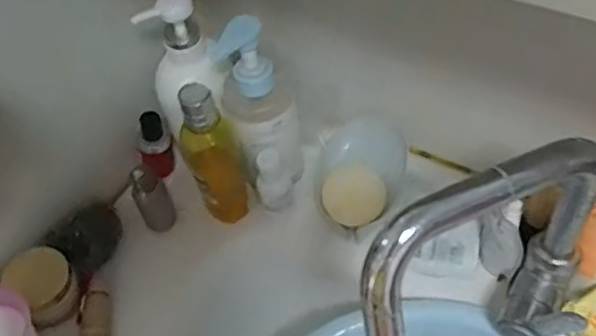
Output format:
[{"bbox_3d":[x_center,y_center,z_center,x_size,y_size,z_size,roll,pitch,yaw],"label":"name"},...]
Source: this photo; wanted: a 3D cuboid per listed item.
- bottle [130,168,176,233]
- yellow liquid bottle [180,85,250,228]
[{"bbox_3d":[-0.137,0.031,0.580,0.029,0.070,0.027,-3,51,4],"label":"bottle"},{"bbox_3d":[-0.078,-0.012,0.558,0.050,0.151,0.043,-18,52,-9],"label":"yellow liquid bottle"}]

